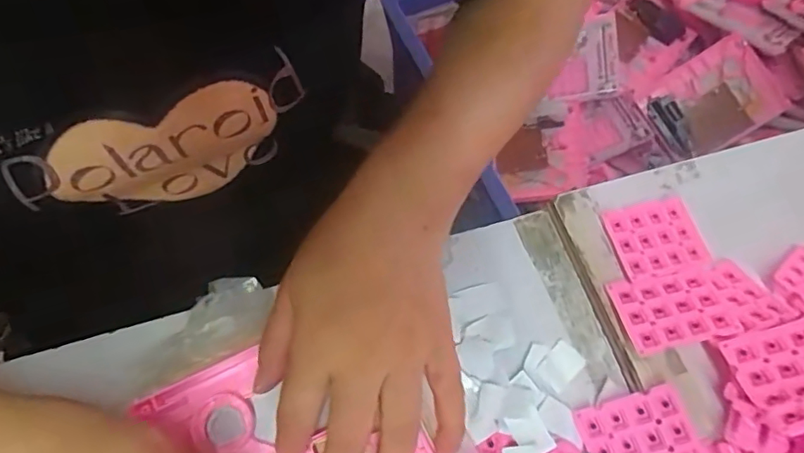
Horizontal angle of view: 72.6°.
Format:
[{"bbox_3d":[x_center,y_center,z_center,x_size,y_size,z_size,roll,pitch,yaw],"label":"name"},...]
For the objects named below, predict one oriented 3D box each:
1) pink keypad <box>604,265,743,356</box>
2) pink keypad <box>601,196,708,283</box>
[{"bbox_3d":[0.162,0.050,0.331,0.060,0.007,0.050,-15,46,3],"label":"pink keypad"},{"bbox_3d":[0.166,0.009,0.361,0.056,0.011,0.049,-11,65,-6],"label":"pink keypad"}]

